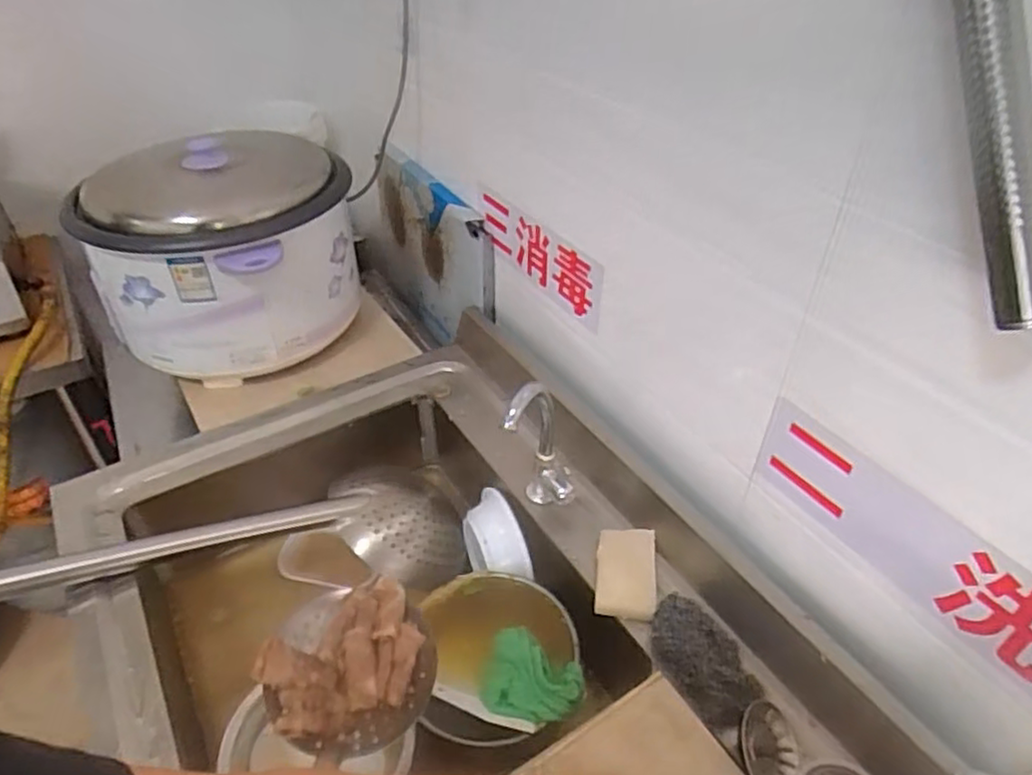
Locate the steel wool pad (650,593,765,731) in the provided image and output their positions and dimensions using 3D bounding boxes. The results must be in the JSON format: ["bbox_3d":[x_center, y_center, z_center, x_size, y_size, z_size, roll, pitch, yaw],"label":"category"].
[{"bbox_3d":[0.175,0.252,0.635,0.073,0.026,0.122,-18,43,-19],"label":"steel wool pad"}]

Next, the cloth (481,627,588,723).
[{"bbox_3d":[0.018,0.299,0.696,0.101,0.030,0.091,9,41,11],"label":"cloth"}]

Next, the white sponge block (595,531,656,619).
[{"bbox_3d":[0.114,0.192,0.705,0.060,0.025,0.092,4,40,6],"label":"white sponge block"}]

